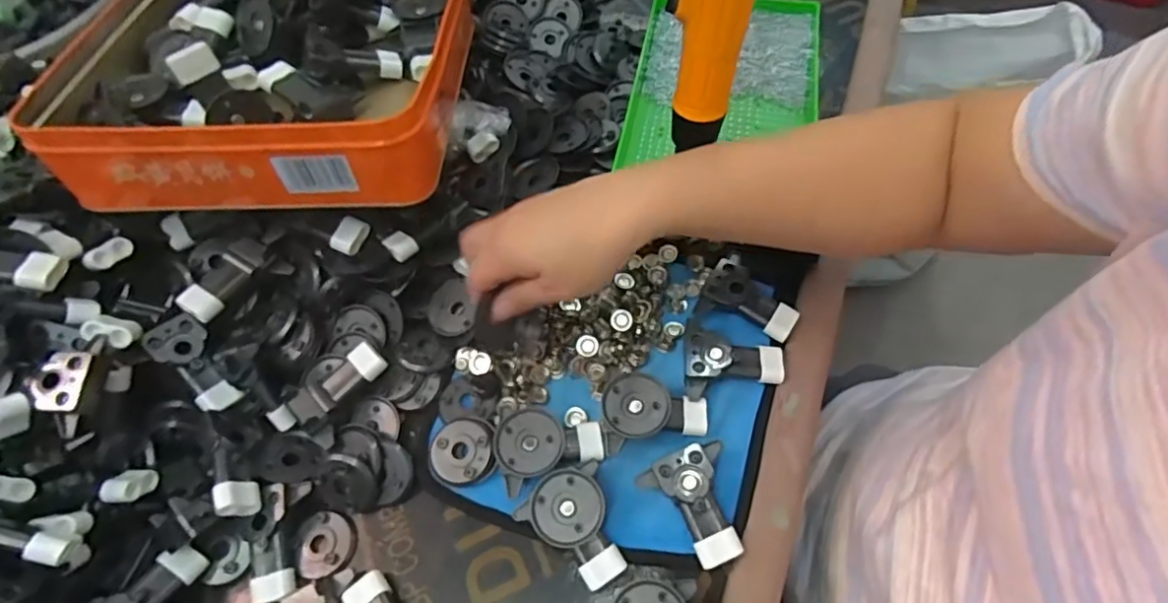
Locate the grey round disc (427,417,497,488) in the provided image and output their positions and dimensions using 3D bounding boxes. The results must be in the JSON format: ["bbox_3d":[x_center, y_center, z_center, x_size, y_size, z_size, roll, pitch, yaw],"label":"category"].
[{"bbox_3d":[-0.077,0.097,0.388,0.041,0.015,0.045,-2,60,3],"label":"grey round disc"}]

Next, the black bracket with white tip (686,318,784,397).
[{"bbox_3d":[0.098,0.039,0.398,0.064,0.020,0.051,4,61,6],"label":"black bracket with white tip"}]

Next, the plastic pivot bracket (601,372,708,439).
[{"bbox_3d":[0.045,0.072,0.383,0.065,0.023,0.039,12,62,11],"label":"plastic pivot bracket"}]

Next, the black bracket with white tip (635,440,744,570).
[{"bbox_3d":[0.068,0.121,0.356,0.051,0.022,0.064,-21,61,-8],"label":"black bracket with white tip"}]

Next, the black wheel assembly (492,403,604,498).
[{"bbox_3d":[-0.022,0.089,0.380,0.065,0.021,0.058,-4,60,2],"label":"black wheel assembly"}]

